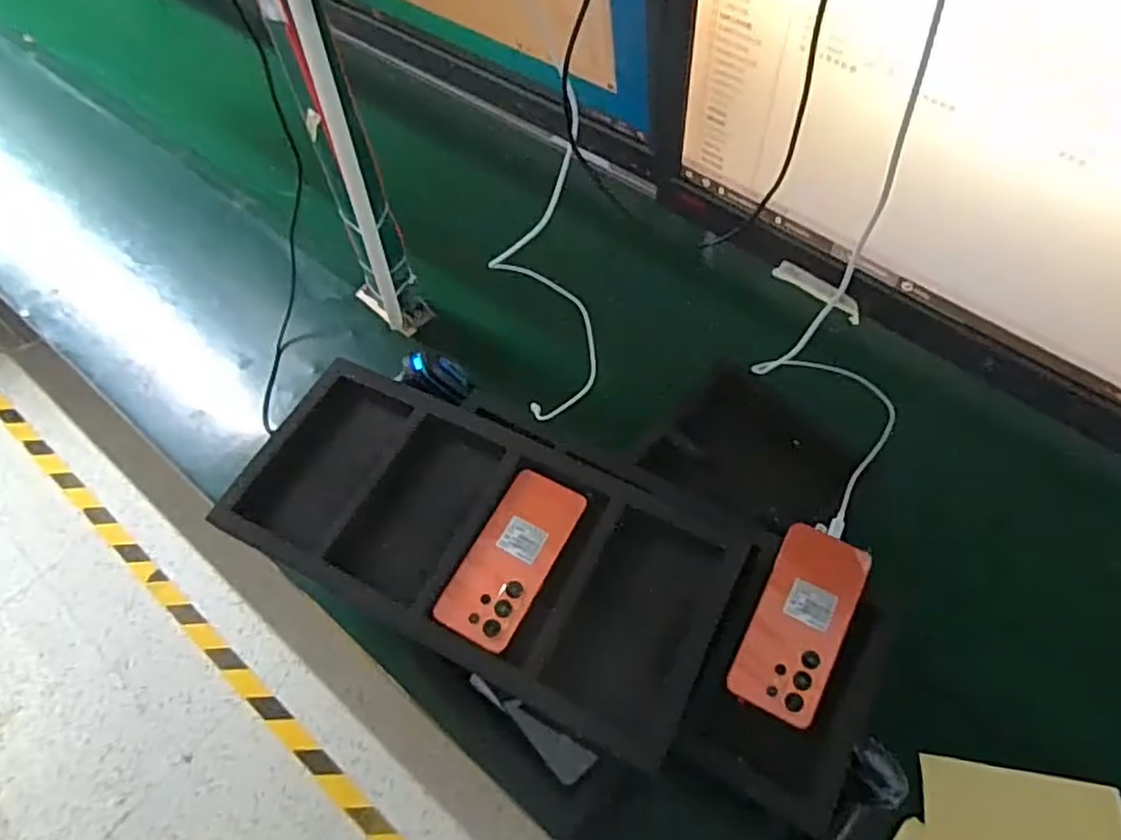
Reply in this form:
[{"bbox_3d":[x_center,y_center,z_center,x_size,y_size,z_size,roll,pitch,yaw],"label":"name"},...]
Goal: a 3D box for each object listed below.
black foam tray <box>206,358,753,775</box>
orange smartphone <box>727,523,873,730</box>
[{"bbox_3d":[-0.084,0.106,0.667,0.493,0.047,0.234,23,63,15],"label":"black foam tray"},{"bbox_3d":[0.220,0.185,0.624,0.079,0.008,0.170,23,75,17],"label":"orange smartphone"}]

